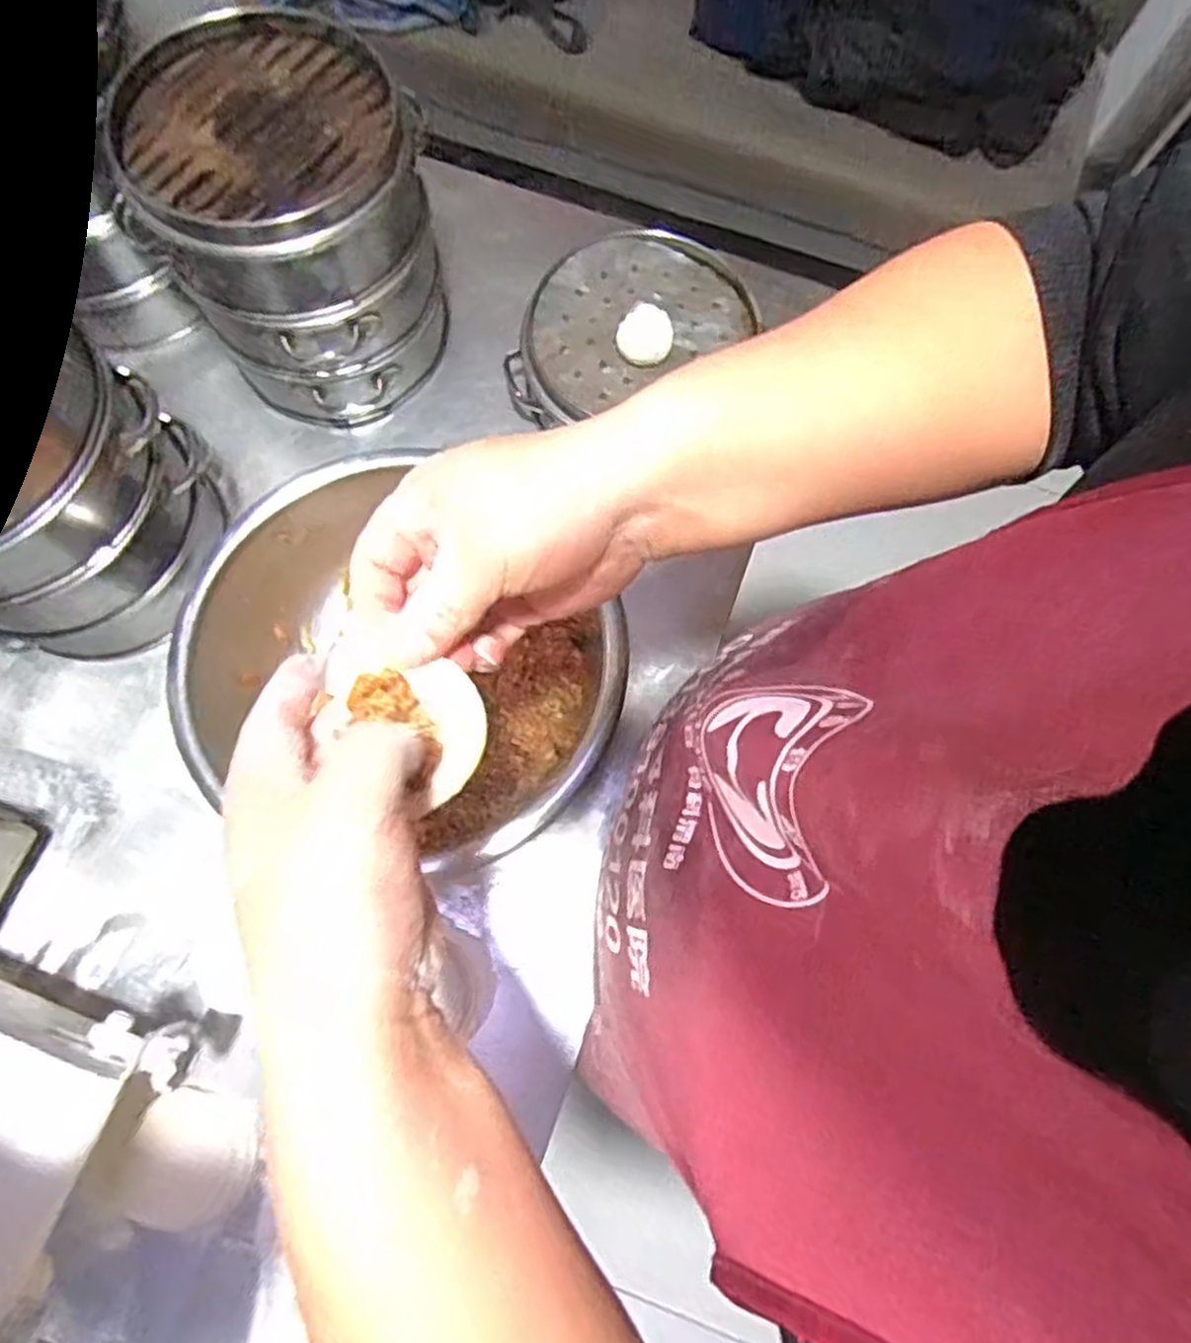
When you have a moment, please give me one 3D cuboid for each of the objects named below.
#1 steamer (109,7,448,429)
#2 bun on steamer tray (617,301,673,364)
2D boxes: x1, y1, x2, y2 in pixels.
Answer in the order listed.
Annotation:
[{"bbox_3d":[-0.224,-0.325,0.588,0.181,0.209,0.182,0,74,-2],"label":"steamer"},{"bbox_3d":[0.039,-0.268,0.604,0.043,0.019,0.042,0,74,-2],"label":"bun on steamer tray"}]

